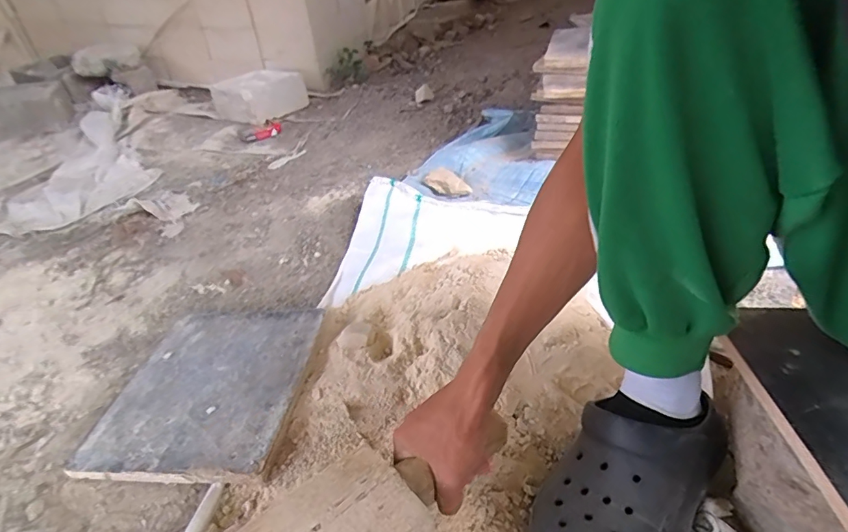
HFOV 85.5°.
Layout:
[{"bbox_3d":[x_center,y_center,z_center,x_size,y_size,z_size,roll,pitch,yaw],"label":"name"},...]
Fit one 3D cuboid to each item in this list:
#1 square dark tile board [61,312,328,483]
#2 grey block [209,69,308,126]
[{"bbox_3d":[-0.274,0.145,0.587,0.244,0.022,0.254,1,38,9],"label":"square dark tile board"},{"bbox_3d":[-0.508,-0.542,1.437,0.221,0.104,0.246,20,45,30],"label":"grey block"}]

